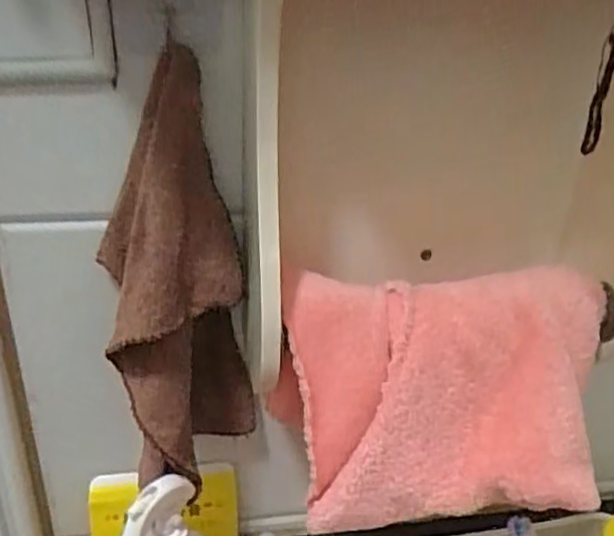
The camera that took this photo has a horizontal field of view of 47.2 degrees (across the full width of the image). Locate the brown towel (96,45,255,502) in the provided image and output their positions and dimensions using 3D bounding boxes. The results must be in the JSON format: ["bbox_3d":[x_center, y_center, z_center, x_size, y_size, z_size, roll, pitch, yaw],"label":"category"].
[{"bbox_3d":[-0.078,0.018,0.434,0.091,0.266,0.071,-5,32,-13],"label":"brown towel"}]

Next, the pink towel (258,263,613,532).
[{"bbox_3d":[0.079,0.081,0.427,0.196,0.129,0.099,3,31,0],"label":"pink towel"}]

